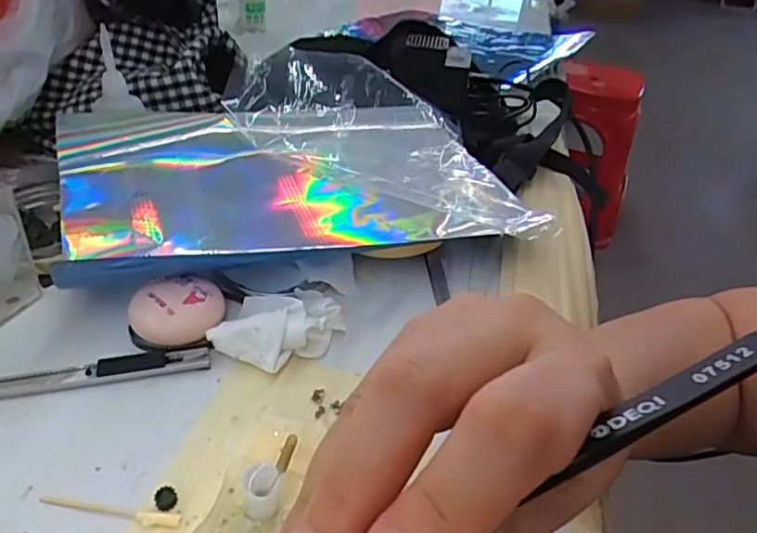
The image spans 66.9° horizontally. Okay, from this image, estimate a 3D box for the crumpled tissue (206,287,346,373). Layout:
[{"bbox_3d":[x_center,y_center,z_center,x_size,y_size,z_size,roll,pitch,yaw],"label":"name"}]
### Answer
[{"bbox_3d":[-0.053,0.029,0.318,0.058,0.019,0.061,16,39,11],"label":"crumpled tissue"}]

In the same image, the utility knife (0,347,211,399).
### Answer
[{"bbox_3d":[-0.149,0.054,0.283,0.125,0.006,0.016,-5,39,-16],"label":"utility knife"}]

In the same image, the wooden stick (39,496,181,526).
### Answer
[{"bbox_3d":[-0.110,0.100,0.234,0.059,0.004,0.006,9,38,2],"label":"wooden stick"}]

